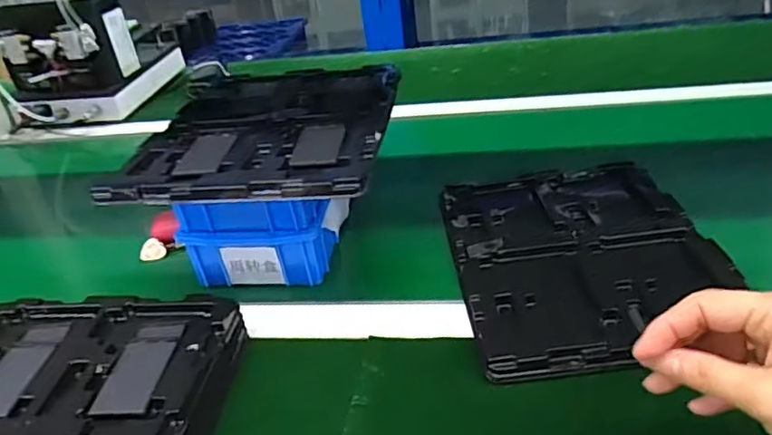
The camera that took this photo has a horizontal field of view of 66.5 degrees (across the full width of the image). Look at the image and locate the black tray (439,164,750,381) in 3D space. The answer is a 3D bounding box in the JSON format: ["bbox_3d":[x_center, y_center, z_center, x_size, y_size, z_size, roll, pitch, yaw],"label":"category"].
[{"bbox_3d":[0.175,0.023,0.538,0.220,0.014,0.301,-7,32,1],"label":"black tray"}]

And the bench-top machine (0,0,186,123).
[{"bbox_3d":[-0.523,-0.310,1.017,0.195,0.217,0.262,-2,32,10],"label":"bench-top machine"}]

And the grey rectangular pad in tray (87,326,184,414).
[{"bbox_3d":[-0.174,0.105,0.418,0.041,0.004,0.083,-4,32,6],"label":"grey rectangular pad in tray"}]

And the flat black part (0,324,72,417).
[{"bbox_3d":[-0.268,0.108,0.431,0.041,0.004,0.089,-4,32,7],"label":"flat black part"}]

